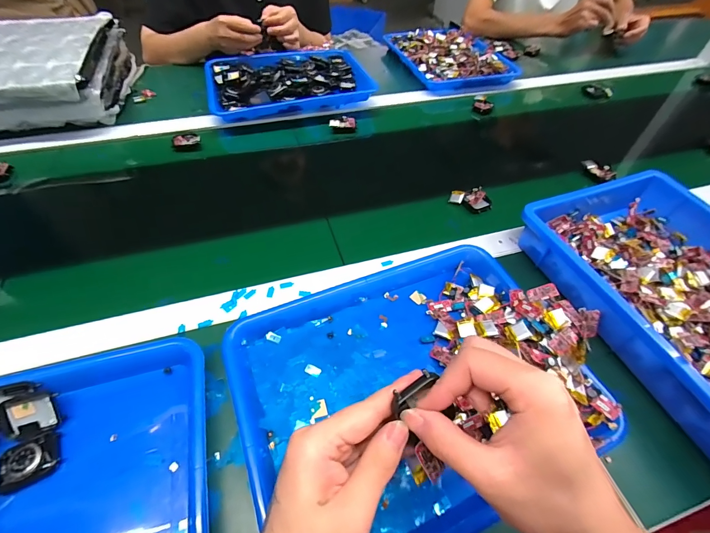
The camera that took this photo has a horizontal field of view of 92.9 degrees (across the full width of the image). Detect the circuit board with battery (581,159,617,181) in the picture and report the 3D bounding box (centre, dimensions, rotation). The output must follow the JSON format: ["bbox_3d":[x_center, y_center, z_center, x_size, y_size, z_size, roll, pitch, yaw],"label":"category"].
[{"bbox_3d":[0.428,-0.170,0.594,0.018,0.019,0.056,-32,61,-25],"label":"circuit board with battery"}]

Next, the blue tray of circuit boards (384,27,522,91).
[{"bbox_3d":[0.236,-0.539,0.852,0.249,0.038,0.300,-11,54,-12],"label":"blue tray of circuit boards"}]

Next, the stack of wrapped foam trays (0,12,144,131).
[{"bbox_3d":[-0.632,-0.361,0.646,0.344,0.115,0.294,-13,54,-14],"label":"stack of wrapped foam trays"}]

